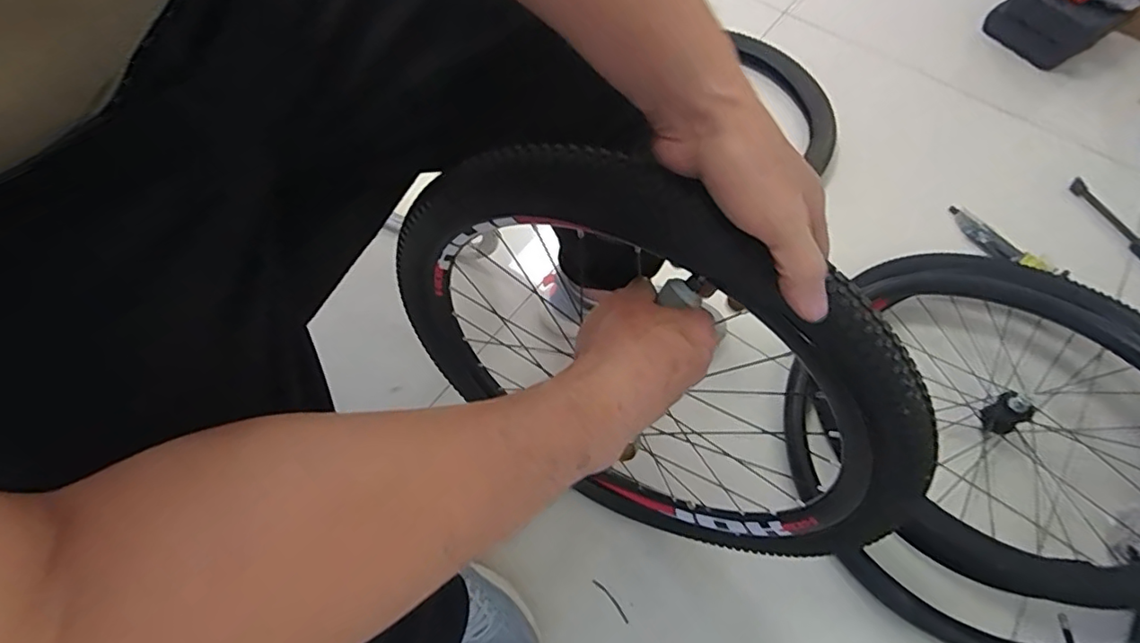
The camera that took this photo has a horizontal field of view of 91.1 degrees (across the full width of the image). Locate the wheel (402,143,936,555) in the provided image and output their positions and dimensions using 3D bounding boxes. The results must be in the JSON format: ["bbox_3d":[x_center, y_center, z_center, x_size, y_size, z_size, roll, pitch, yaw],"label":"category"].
[{"bbox_3d":[0.052,0.061,0.534,0.490,0.479,0.096,31,65,13],"label":"wheel"}]

